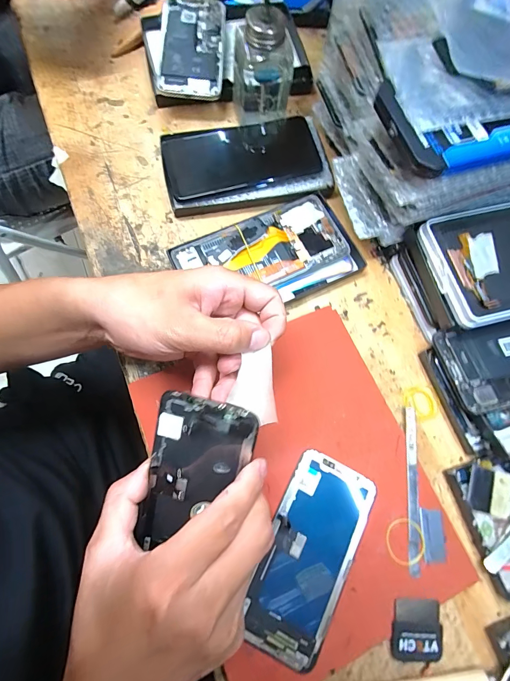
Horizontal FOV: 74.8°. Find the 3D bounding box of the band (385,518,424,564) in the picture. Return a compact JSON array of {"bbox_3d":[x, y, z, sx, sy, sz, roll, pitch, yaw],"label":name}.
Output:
[{"bbox_3d":[0.120,0.159,0.264,0.031,0.004,0.032,1,74,-2],"label":"band"}]

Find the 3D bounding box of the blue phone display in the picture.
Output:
[{"bbox_3d":[0.043,0.163,0.259,0.066,0.007,0.139,26,75,5],"label":"blue phone display"}]

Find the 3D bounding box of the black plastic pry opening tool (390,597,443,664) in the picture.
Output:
[{"bbox_3d":[0.122,0.216,0.248,0.040,0.004,0.040,4,74,-1],"label":"black plastic pry opening tool"}]

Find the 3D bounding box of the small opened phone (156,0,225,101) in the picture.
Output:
[{"bbox_3d":[-0.073,-0.343,0.390,0.073,0.011,0.139,2,83,-6],"label":"small opened phone"}]

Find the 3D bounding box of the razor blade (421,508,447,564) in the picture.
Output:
[{"bbox_3d":[0.144,0.157,0.269,0.019,0.004,0.038,4,74,-1],"label":"razor blade"}]

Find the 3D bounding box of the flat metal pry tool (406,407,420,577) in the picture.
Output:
[{"bbox_3d":[0.132,0.121,0.276,0.009,0.004,0.127,7,74,0],"label":"flat metal pry tool"}]

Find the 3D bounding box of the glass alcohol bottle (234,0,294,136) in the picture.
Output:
[{"bbox_3d":[0.008,-0.285,0.347,0.061,0.131,0.058,0,74,-2],"label":"glass alcohol bottle"}]

